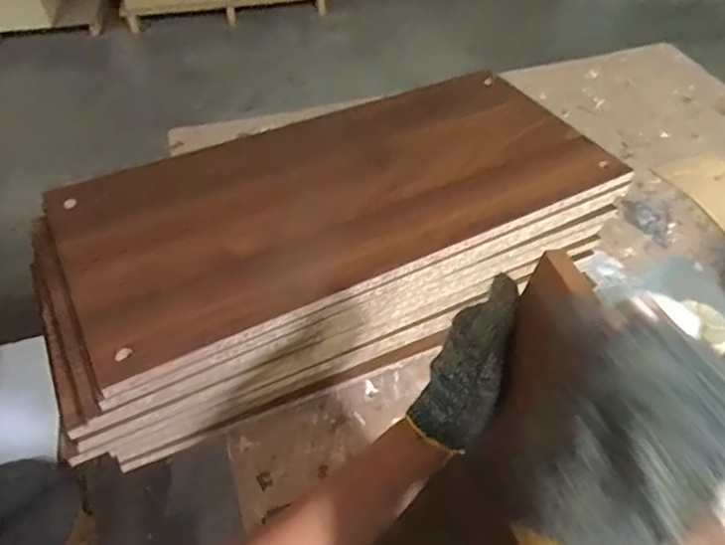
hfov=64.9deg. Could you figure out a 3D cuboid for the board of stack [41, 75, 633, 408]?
[{"bbox_3d":[-0.028,-0.107,0.733,0.664,0.025,0.319,-23,51,-18],"label":"board of stack"}]

